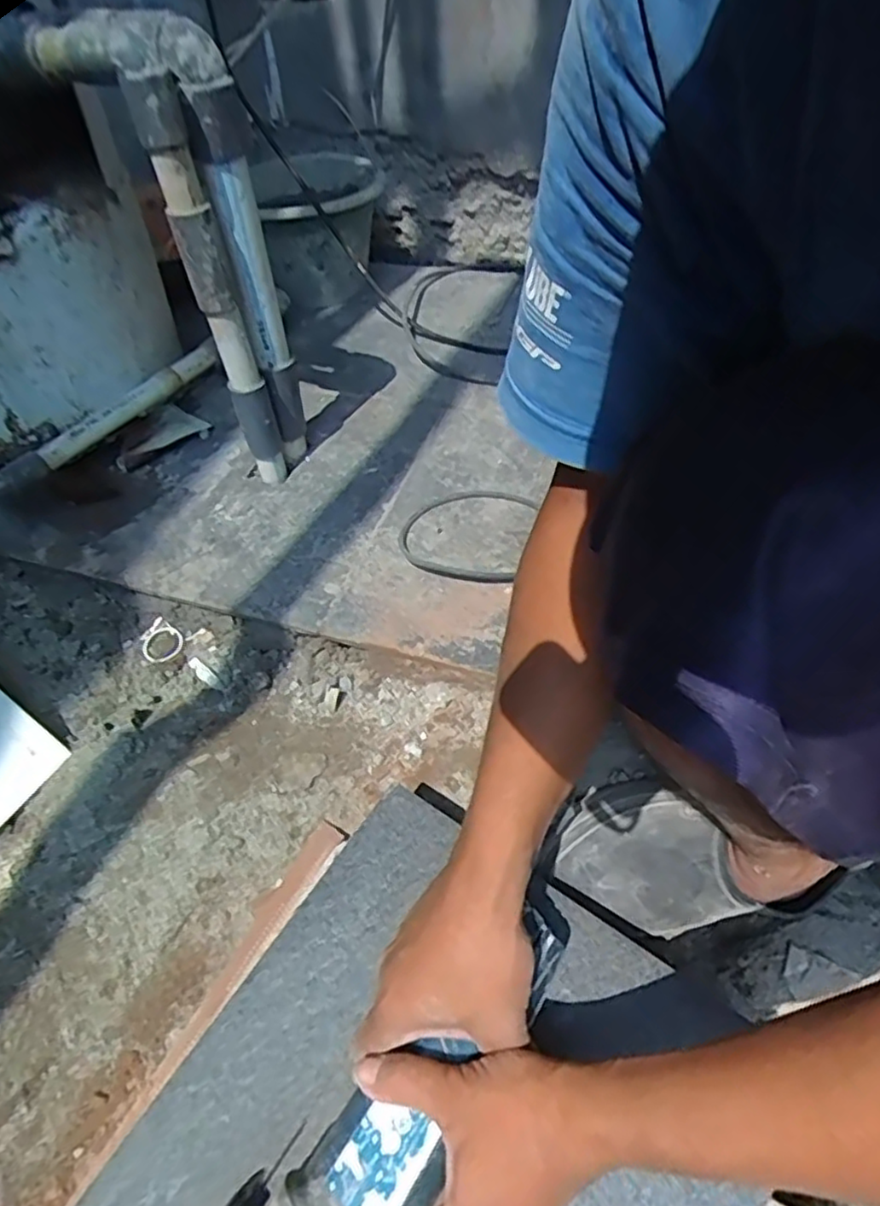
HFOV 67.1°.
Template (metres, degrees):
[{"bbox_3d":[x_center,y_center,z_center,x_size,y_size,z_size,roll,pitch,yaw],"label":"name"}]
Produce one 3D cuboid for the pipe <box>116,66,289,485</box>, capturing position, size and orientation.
[{"bbox_3d":[-0.215,-0.278,0.662,0.040,0.394,0.036,-16,49,-10],"label":"pipe"}]

